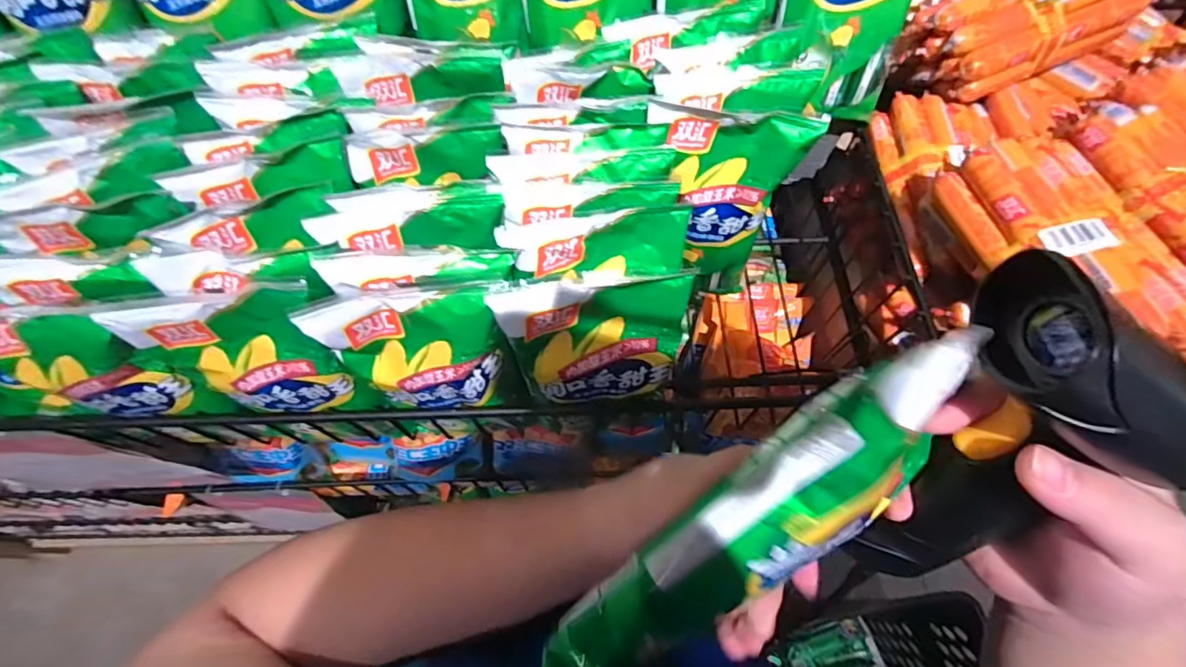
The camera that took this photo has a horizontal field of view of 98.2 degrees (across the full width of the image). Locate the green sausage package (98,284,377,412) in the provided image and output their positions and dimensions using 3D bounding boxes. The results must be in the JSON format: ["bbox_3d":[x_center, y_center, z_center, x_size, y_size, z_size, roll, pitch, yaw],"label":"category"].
[{"bbox_3d":[-0.204,0.016,0.307,0.111,0.111,0.033,-3,65,-1],"label":"green sausage package"}]

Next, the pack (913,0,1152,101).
[{"bbox_3d":[0.352,-0.253,0.414,0.159,0.062,0.073,-19,67,-8],"label":"pack"}]

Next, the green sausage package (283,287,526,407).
[{"bbox_3d":[-0.101,0.016,0.313,0.097,0.114,0.031,-4,65,-2],"label":"green sausage package"}]

